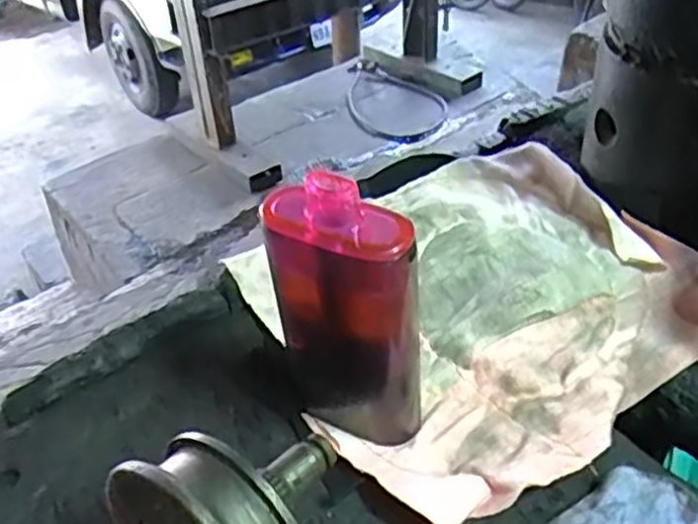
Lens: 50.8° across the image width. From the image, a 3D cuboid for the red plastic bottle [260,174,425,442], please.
[{"bbox_3d":[0.001,0.018,0.232,0.043,0.101,0.025,10,40,17],"label":"red plastic bottle"}]

